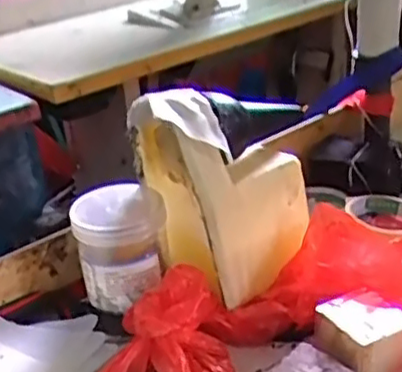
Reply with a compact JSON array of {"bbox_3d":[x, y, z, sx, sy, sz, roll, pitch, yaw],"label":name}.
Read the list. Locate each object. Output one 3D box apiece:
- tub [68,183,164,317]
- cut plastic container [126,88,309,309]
[{"bbox_3d":[-0.073,0.053,0.635,0.082,0.084,0.097,-7,26,-3],"label":"tub"},{"bbox_3d":[0.021,-0.005,0.632,0.126,0.173,0.124,-17,28,-23],"label":"cut plastic container"}]

